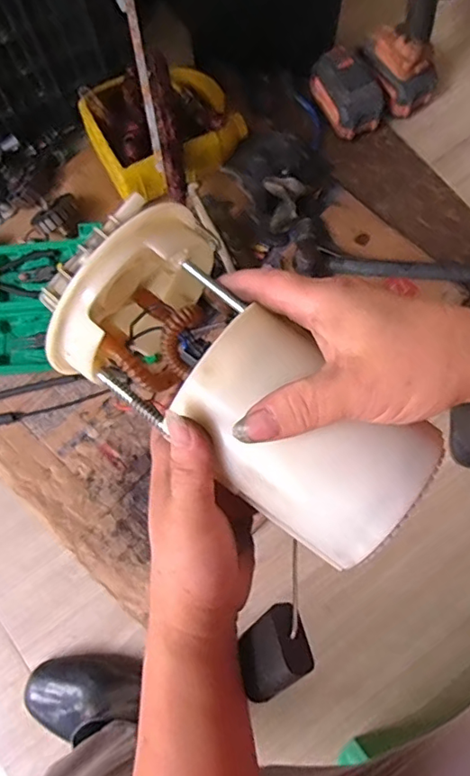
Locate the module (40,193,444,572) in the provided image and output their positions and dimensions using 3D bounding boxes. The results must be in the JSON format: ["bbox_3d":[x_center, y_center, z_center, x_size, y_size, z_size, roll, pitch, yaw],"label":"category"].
[{"bbox_3d":[0.000,0.000,0.316,0.222,0.094,0.103,41,82,8],"label":"module"}]

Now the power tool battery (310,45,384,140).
[{"bbox_3d":[0.185,-0.485,0.903,0.080,0.079,0.128,-30,78,-5],"label":"power tool battery"}]

